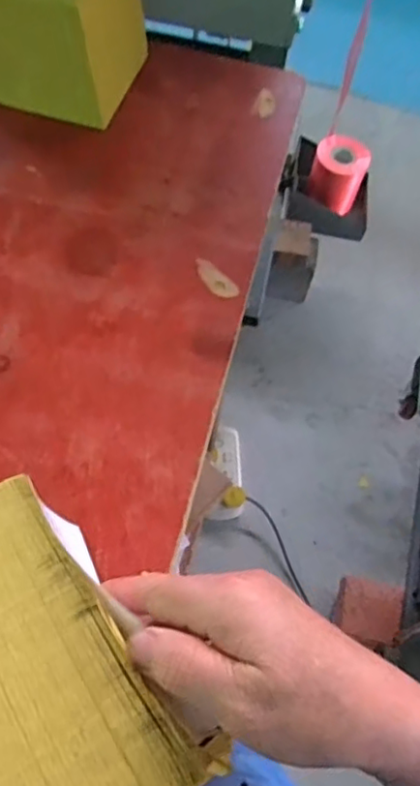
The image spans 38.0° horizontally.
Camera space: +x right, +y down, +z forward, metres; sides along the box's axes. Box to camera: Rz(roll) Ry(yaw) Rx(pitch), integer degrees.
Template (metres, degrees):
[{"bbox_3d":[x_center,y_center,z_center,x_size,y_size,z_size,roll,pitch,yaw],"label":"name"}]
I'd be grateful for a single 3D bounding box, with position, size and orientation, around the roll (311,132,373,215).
[{"bbox_3d":[0.298,-0.517,1.417,0.123,0.118,0.114,26,64,7],"label":"roll"}]

